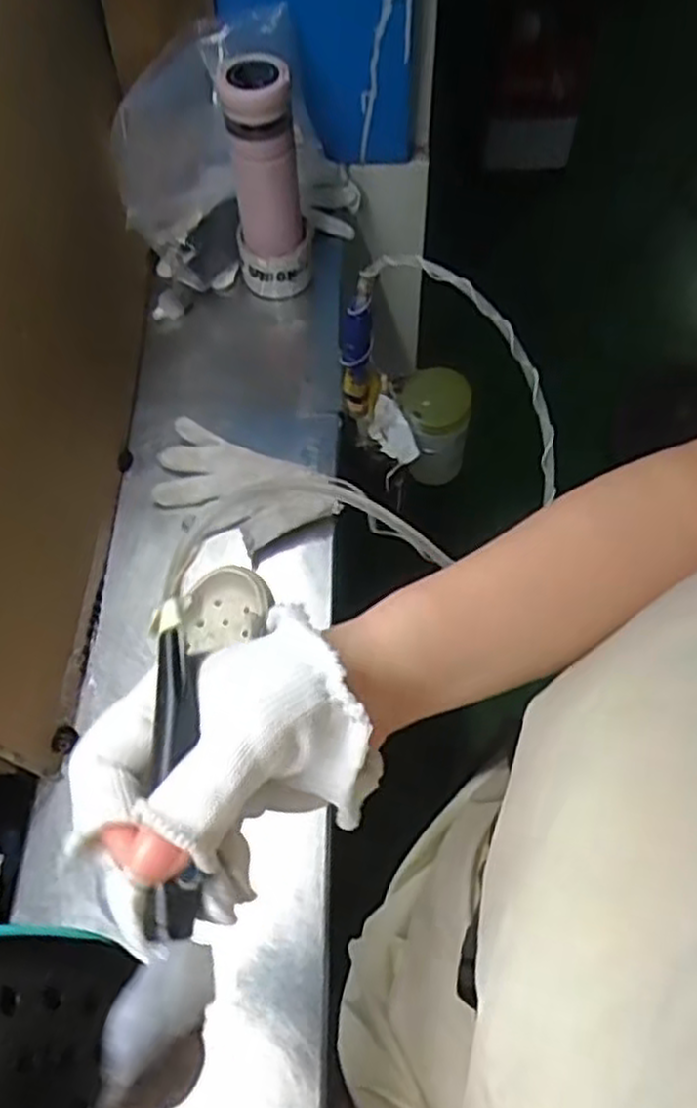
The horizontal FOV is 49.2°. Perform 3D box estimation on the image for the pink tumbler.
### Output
[{"bbox_3d":[-0.086,-0.373,0.799,0.075,0.248,0.069,-1,61,2],"label":"pink tumbler"}]

